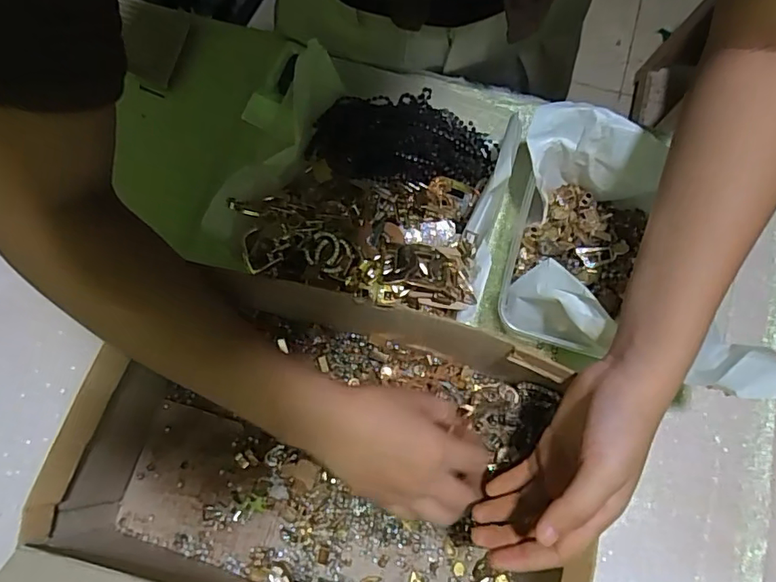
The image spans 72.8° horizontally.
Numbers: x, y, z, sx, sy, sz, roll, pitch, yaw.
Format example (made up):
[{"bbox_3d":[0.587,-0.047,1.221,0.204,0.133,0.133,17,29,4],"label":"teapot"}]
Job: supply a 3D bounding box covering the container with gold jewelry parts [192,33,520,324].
[{"bbox_3d":[-0.012,-0.079,0.439,0.204,0.093,0.186,17,75,4],"label":"container with gold jewelry parts"}]

